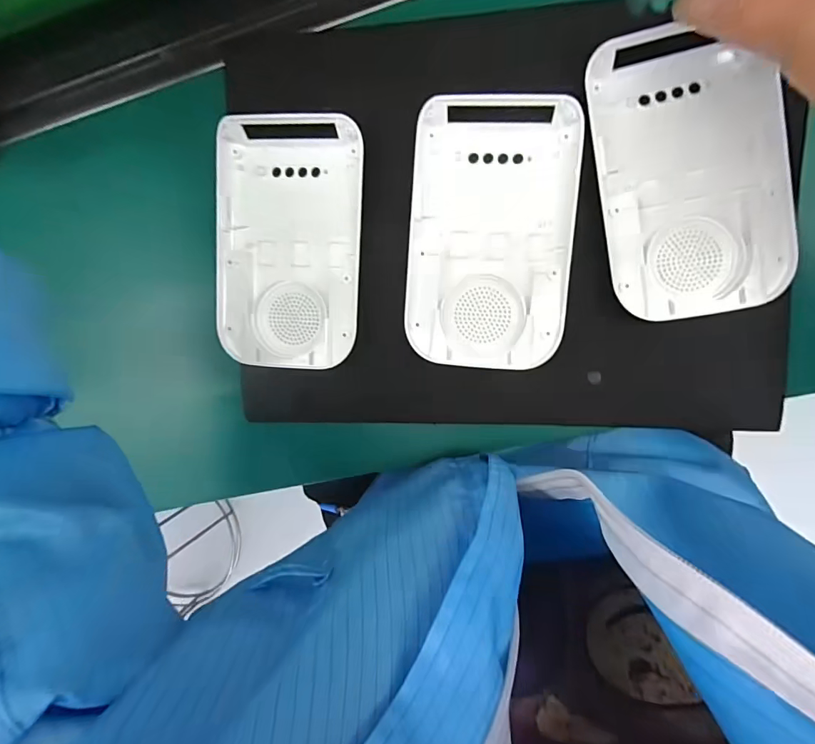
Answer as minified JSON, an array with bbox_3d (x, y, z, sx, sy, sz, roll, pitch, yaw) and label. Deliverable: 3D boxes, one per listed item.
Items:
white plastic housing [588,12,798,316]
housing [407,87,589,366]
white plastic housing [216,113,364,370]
[{"bbox_3d":[0.160,-0.110,0.253,0.096,0.019,0.152,-7,92,9],"label":"white plastic housing"},{"bbox_3d":[0.051,-0.083,0.276,0.096,0.024,0.157,5,94,9],"label":"housing"},{"bbox_3d":[-0.077,-0.083,0.292,0.095,0.022,0.158,4,93,9],"label":"white plastic housing"}]

